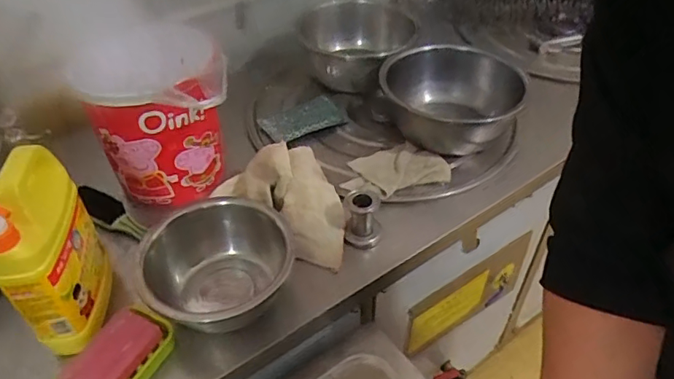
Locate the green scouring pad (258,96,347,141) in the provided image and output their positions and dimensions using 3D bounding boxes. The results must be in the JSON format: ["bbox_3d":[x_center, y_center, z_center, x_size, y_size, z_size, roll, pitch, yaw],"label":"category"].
[{"bbox_3d":[-0.063,-0.127,0.928,0.145,0.019,0.061,-21,78,-21],"label":"green scouring pad"}]

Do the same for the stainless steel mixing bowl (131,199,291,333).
[{"bbox_3d":[-0.148,0.105,0.672,0.182,0.103,0.181,0,44,0],"label":"stainless steel mixing bowl"}]

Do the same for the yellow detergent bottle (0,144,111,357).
[{"bbox_3d":[-0.325,0.062,0.586,0.074,0.226,0.139,-12,45,-11],"label":"yellow detergent bottle"}]

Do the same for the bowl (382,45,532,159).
[{"bbox_3d":[0.195,-0.145,0.890,0.206,0.146,0.221,0,44,0],"label":"bowl"}]

